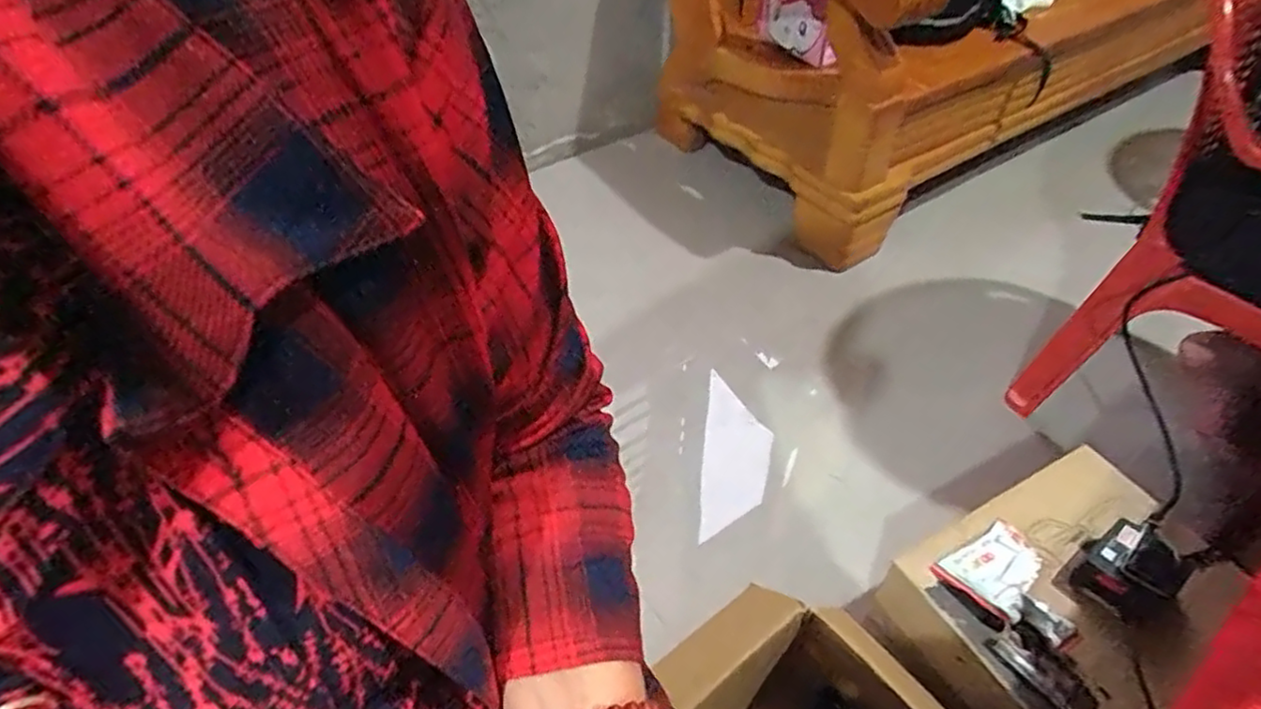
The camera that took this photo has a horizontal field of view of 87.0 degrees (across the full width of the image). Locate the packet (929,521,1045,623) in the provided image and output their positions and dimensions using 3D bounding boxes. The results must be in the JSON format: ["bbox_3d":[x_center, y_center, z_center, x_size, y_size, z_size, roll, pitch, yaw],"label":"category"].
[{"bbox_3d":[0.381,0.217,0.697,0.081,0.015,0.105,33,54,30],"label":"packet"}]

